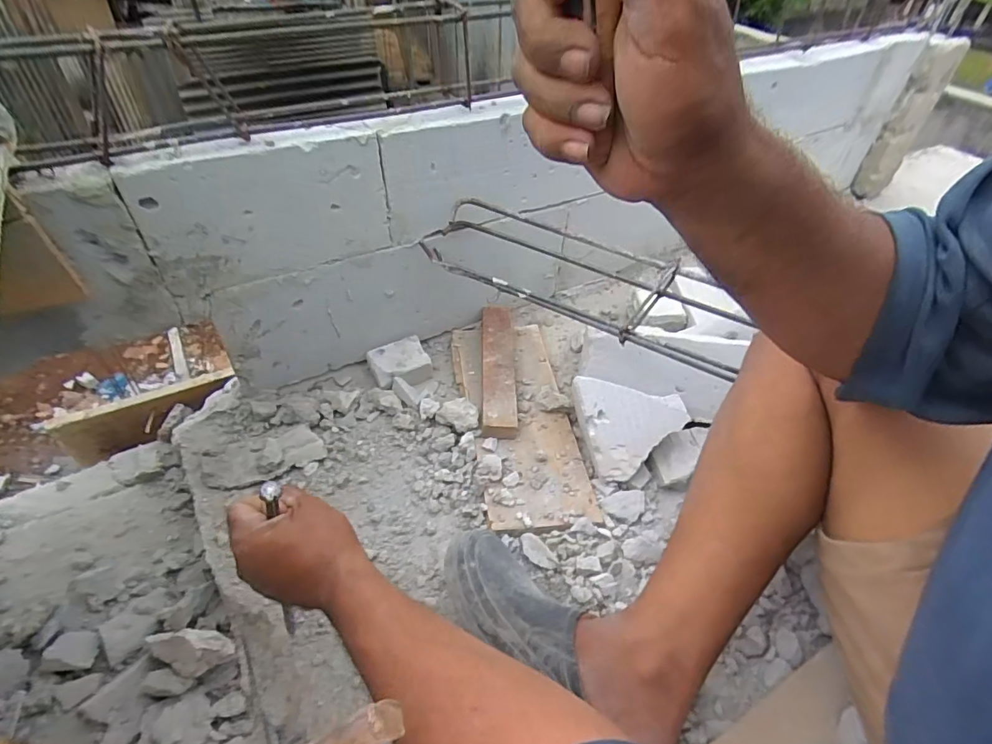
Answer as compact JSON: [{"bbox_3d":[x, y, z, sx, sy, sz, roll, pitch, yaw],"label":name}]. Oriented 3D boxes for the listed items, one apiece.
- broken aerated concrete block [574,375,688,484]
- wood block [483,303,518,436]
[{"bbox_3d":[0.191,0.065,0.698,0.134,0.038,0.133,-12,82,0],"label":"broken aerated concrete block"},{"bbox_3d":[0.004,-0.026,0.823,0.053,0.027,0.301,0,44,-1],"label":"wood block"}]

